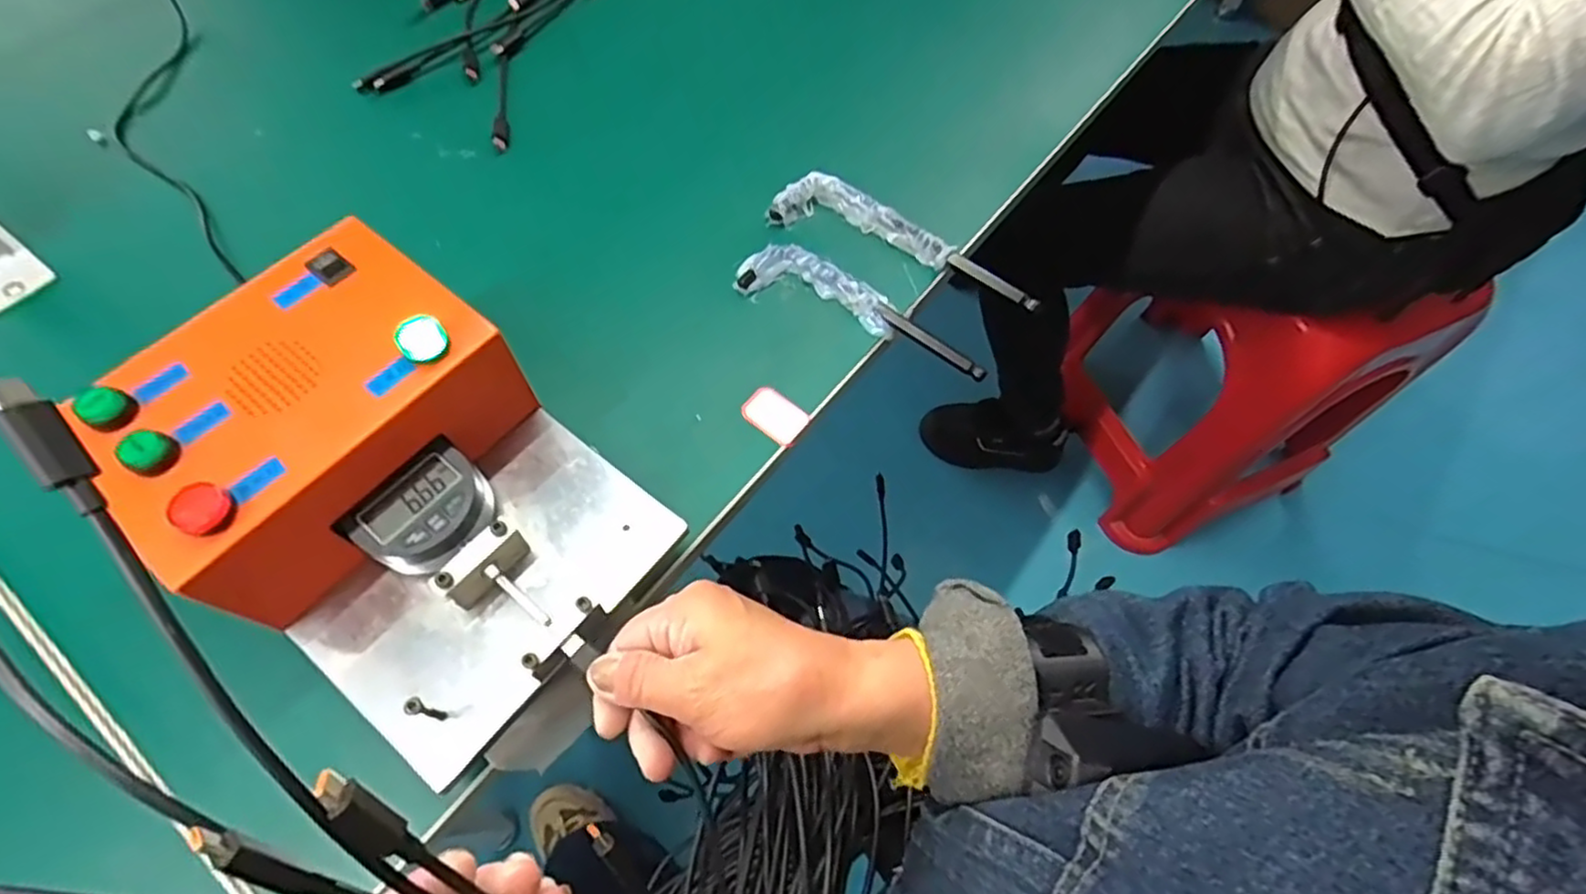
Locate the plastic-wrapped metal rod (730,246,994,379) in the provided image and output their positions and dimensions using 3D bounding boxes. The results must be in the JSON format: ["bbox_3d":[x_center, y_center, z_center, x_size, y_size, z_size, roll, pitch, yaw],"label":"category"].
[{"bbox_3d":[0.043,-0.087,0.423,0.157,0.013,0.040,23,65,7],"label":"plastic-wrapped metal rod"}]

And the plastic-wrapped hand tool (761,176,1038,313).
[{"bbox_3d":[0.073,-0.135,0.445,0.176,0.021,0.041,23,65,7],"label":"plastic-wrapped hand tool"}]

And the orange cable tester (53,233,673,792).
[{"bbox_3d":[-0.175,0.015,0.304,0.206,0.076,0.149,35,68,13],"label":"orange cable tester"}]

